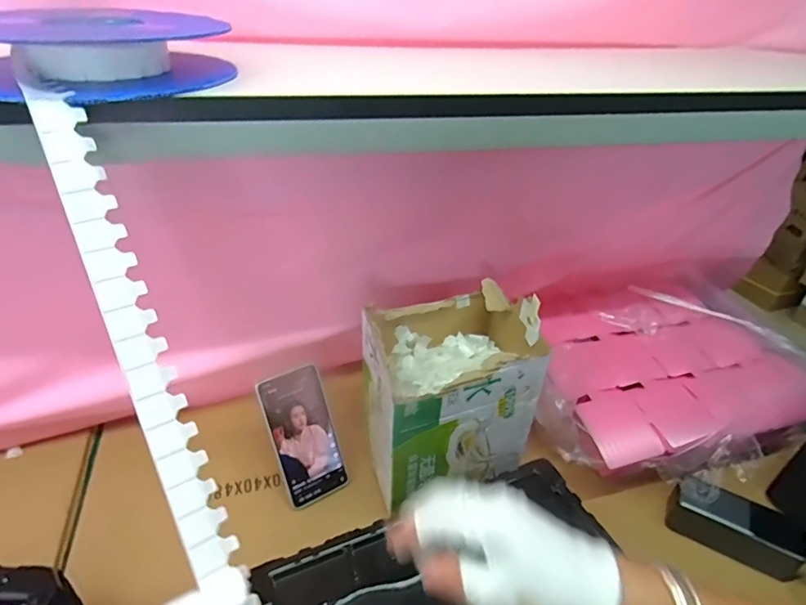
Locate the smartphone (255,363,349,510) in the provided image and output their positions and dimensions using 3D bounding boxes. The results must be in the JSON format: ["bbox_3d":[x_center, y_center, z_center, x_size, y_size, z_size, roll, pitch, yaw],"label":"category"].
[{"bbox_3d":[-0.123,0.166,0.615,0.078,0.166,0.007,-19,8,-27],"label":"smartphone"}]

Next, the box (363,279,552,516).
[{"bbox_3d":[0.051,0.097,0.605,0.195,0.174,0.154,-11,37,-20],"label":"box"}]

